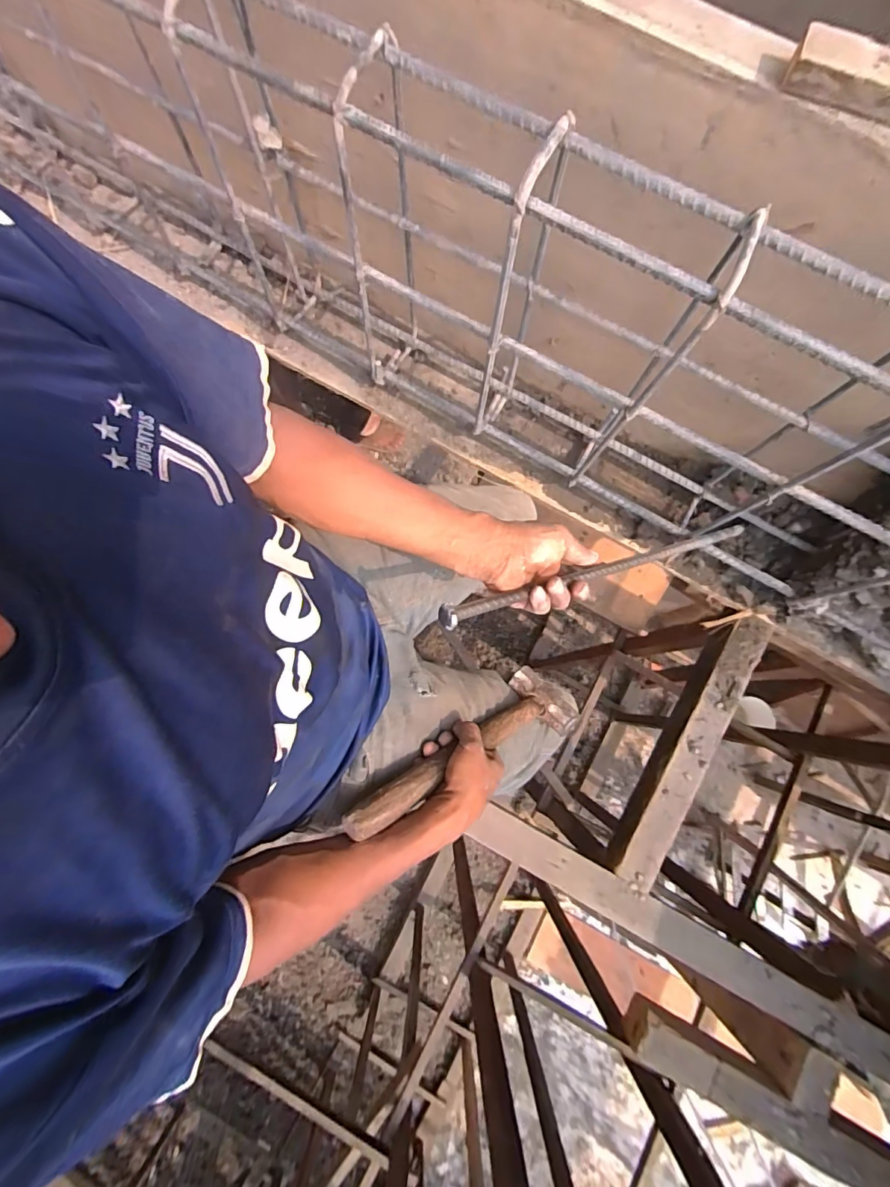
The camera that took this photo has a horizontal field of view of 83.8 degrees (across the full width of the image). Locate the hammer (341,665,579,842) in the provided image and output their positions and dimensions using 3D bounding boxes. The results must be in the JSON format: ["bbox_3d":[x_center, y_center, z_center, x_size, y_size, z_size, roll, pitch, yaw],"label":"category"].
[{"bbox_3d":[0.028,0.171,0.557,0.327,0.055,0.087,-17,77,-42],"label":"hammer"}]

